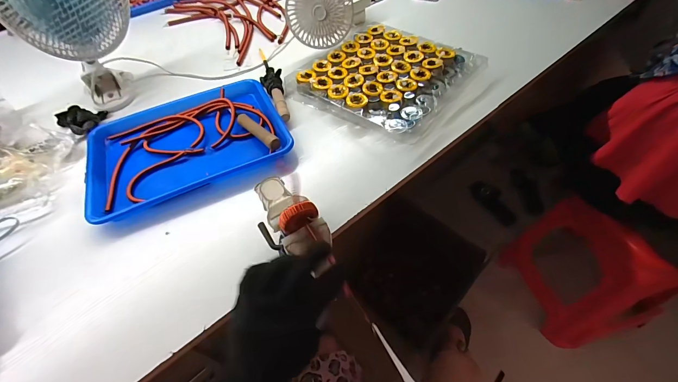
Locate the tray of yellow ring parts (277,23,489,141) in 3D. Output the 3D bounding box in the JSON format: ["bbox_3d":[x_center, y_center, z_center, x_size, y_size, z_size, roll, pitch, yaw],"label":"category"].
[{"bbox_3d":[0.096,-0.233,0.648,0.286,0.039,0.281,35,64,27],"label":"tray of yellow ring parts"}]

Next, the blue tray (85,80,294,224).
[{"bbox_3d":[-0.273,-0.091,0.579,0.332,0.029,0.249,-25,55,-13],"label":"blue tray"}]

